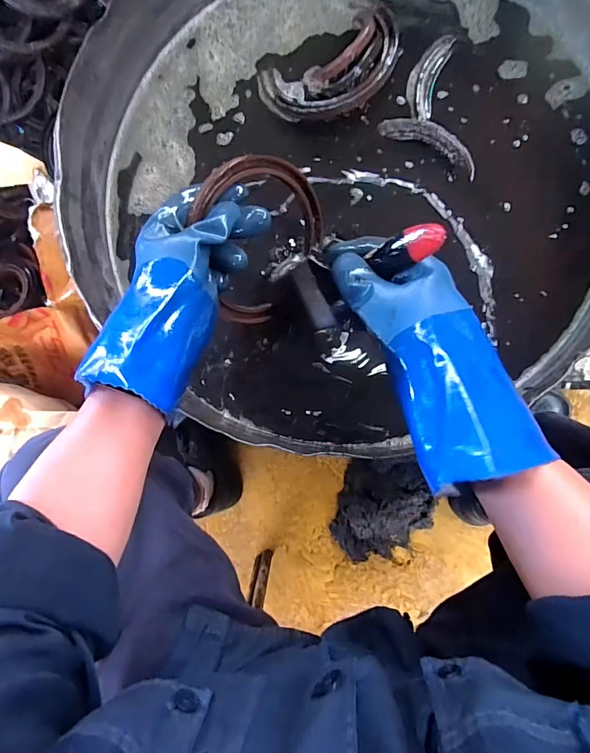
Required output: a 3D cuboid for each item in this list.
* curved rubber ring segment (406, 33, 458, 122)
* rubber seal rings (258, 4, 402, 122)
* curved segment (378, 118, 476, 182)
[{"bbox_3d":[0.143,-0.326,0.468,0.033,0.011,0.102,19,90,7],"label":"curved rubber ring segment"},{"bbox_3d":[0.041,-0.328,0.470,0.156,0.024,0.092,-21,86,6],"label":"rubber seal rings"},{"bbox_3d":[0.147,-0.254,0.467,0.114,0.013,0.029,28,92,7],"label":"curved segment"}]

